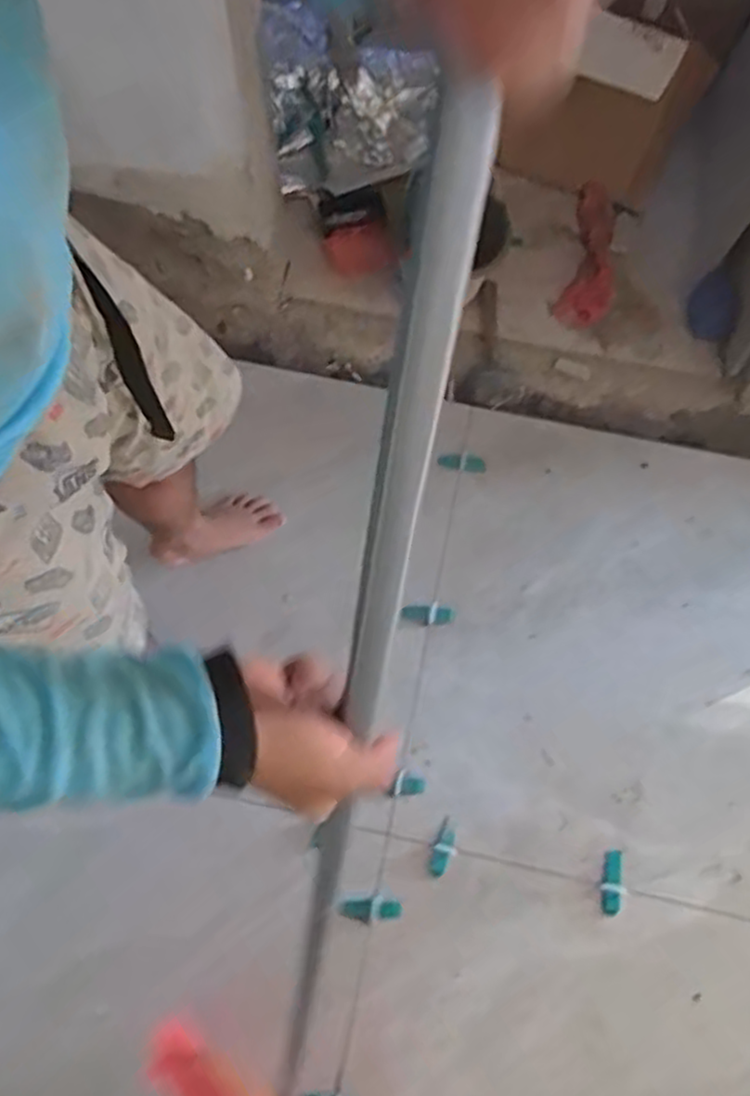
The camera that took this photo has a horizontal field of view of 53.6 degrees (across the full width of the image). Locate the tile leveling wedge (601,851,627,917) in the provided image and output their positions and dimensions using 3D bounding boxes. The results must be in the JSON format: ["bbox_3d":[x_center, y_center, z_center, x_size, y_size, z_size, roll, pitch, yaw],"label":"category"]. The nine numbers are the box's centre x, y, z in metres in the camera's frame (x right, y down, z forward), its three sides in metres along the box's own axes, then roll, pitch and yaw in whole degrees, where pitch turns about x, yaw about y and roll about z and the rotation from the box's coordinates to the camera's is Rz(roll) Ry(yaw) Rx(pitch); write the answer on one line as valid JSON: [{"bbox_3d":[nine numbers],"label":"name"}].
[{"bbox_3d":[0.350,0.490,1.088,0.030,0.014,0.090,13,66,8],"label":"tile leveling wedge"}]

